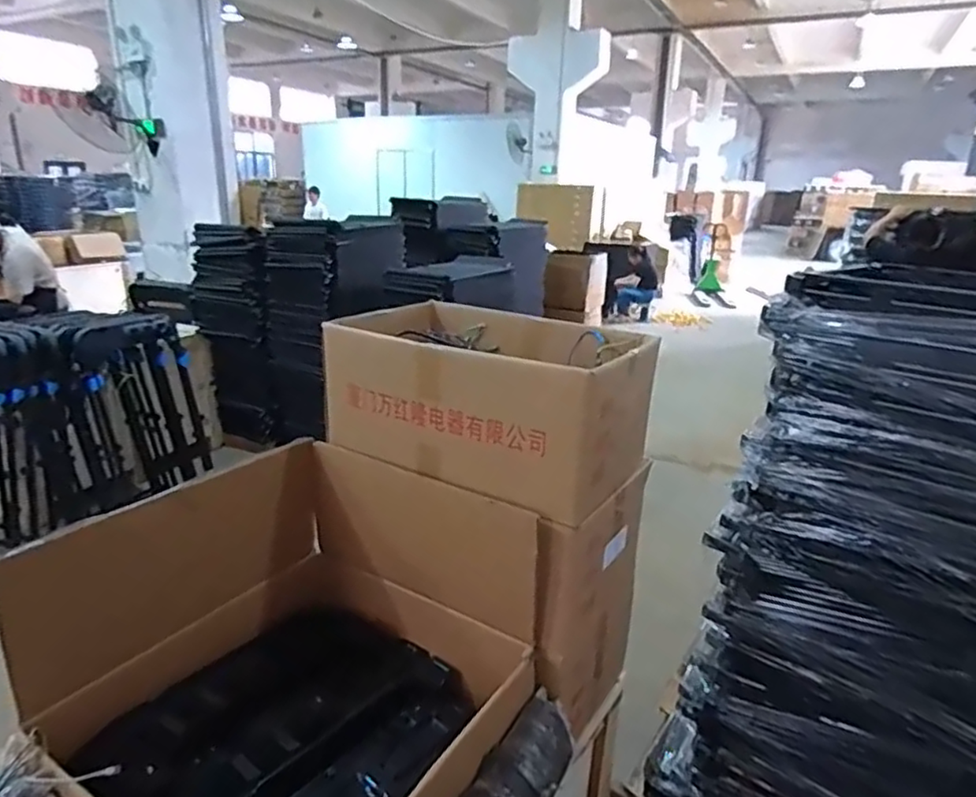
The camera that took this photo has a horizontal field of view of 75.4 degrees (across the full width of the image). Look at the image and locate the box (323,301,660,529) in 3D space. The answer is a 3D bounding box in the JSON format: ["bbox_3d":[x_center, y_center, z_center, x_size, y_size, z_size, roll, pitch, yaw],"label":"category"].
[{"bbox_3d":[0.012,-0.011,1.237,0.557,0.260,0.378,13,21,30],"label":"box"}]

